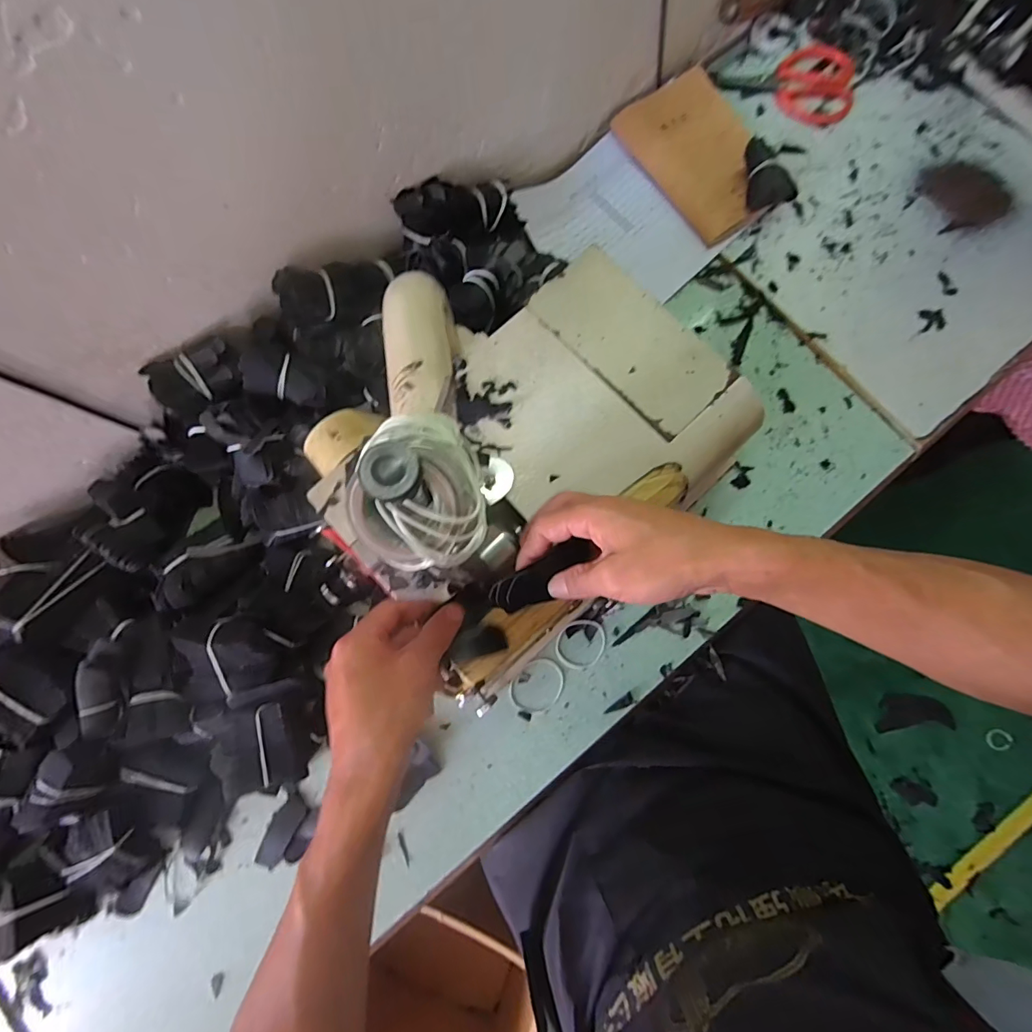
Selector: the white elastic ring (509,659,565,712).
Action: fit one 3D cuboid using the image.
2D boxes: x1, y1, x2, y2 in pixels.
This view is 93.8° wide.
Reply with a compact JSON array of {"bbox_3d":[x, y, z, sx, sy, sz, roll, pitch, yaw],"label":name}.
[{"bbox_3d":[0.022,0.176,0.500,0.058,0.004,0.050,-16,80,-3],"label":"white elastic ring"}]

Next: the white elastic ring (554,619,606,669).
[{"bbox_3d":[0.069,0.135,0.508,0.054,0.004,0.048,-17,80,-3],"label":"white elastic ring"}]

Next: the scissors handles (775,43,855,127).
[{"bbox_3d":[0.391,-0.560,0.625,0.097,0.021,0.107,10,80,2],"label":"scissors handles"}]

